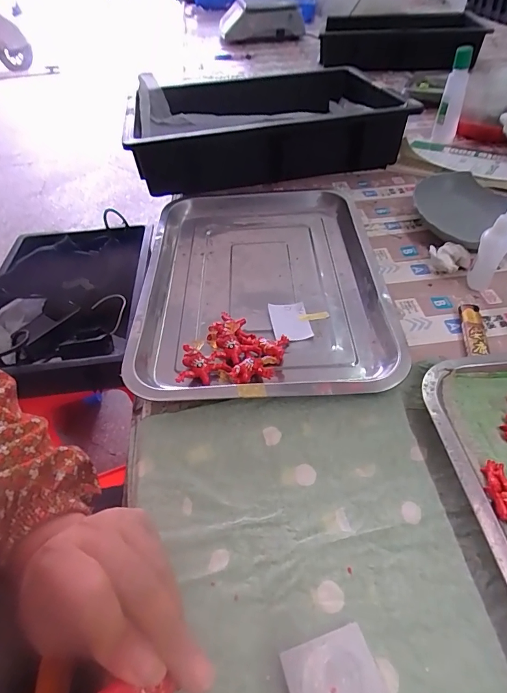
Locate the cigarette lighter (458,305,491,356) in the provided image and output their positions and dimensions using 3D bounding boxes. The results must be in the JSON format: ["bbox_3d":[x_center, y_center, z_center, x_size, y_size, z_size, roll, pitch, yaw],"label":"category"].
[{"bbox_3d":[0.218,-0.015,0.398,0.021,0.012,0.069,7,48,12],"label":"cigarette lighter"}]

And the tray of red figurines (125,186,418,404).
[{"bbox_3d":[0.006,-0.079,0.464,0.269,0.029,0.342,-2,47,4],"label":"tray of red figurines"}]

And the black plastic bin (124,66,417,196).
[{"bbox_3d":[0.011,-0.388,0.705,0.412,0.095,0.306,-7,47,-1],"label":"black plastic bin"}]

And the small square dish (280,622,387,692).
[{"bbox_3d":[0.045,0.186,0.223,0.048,0.013,0.040,-16,47,-10],"label":"small square dish"}]

